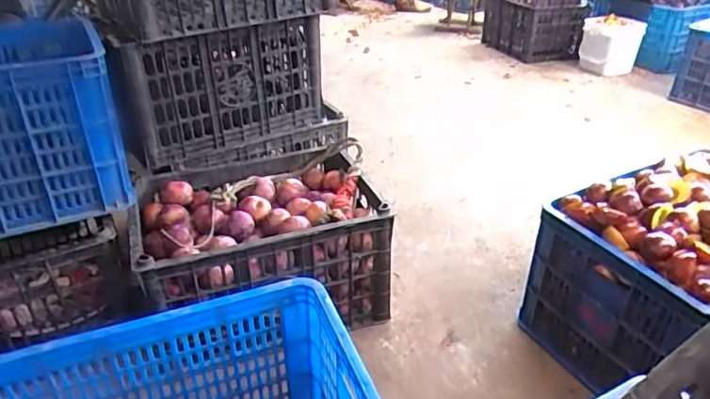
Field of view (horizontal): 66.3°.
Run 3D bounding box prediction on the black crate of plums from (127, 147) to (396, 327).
[{"bbox_3d":[-0.197,0.110,1.176,0.489,0.285,0.377,-15,34,-20],"label":"black crate of plums"}]

